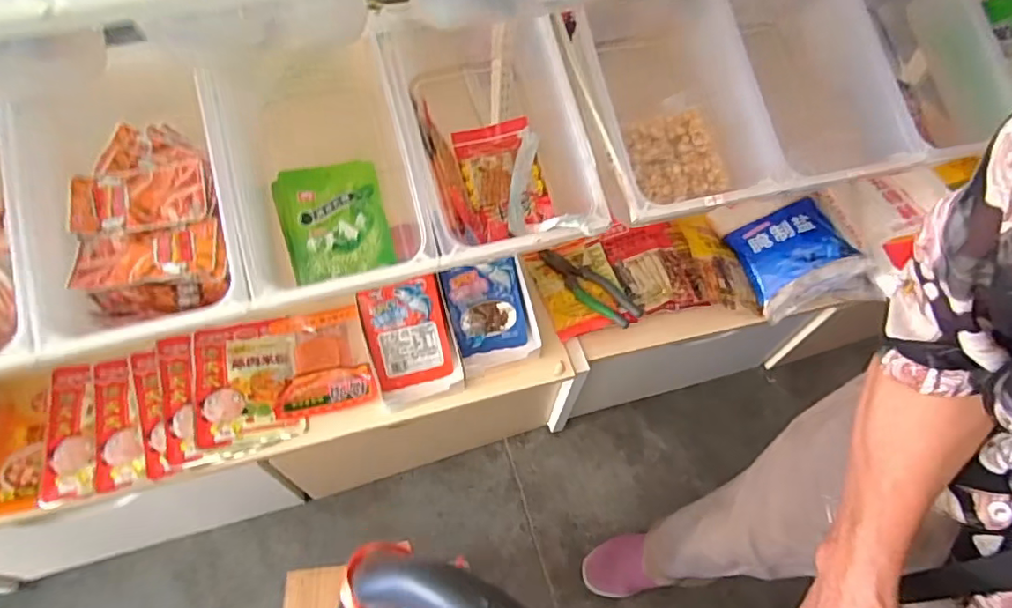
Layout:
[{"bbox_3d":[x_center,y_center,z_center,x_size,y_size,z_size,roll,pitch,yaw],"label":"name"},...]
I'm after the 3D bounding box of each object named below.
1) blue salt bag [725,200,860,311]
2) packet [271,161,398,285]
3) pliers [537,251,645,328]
[{"bbox_3d":[0.476,-0.099,0.939,0.162,0.031,0.135,-32,72,8],"label":"blue salt bag"},{"bbox_3d":[-0.213,-0.104,0.681,0.123,0.019,0.139,-14,83,-15],"label":"packet"},{"bbox_3d":[0.131,-0.031,0.890,0.188,0.017,0.059,39,64,19],"label":"pliers"}]

